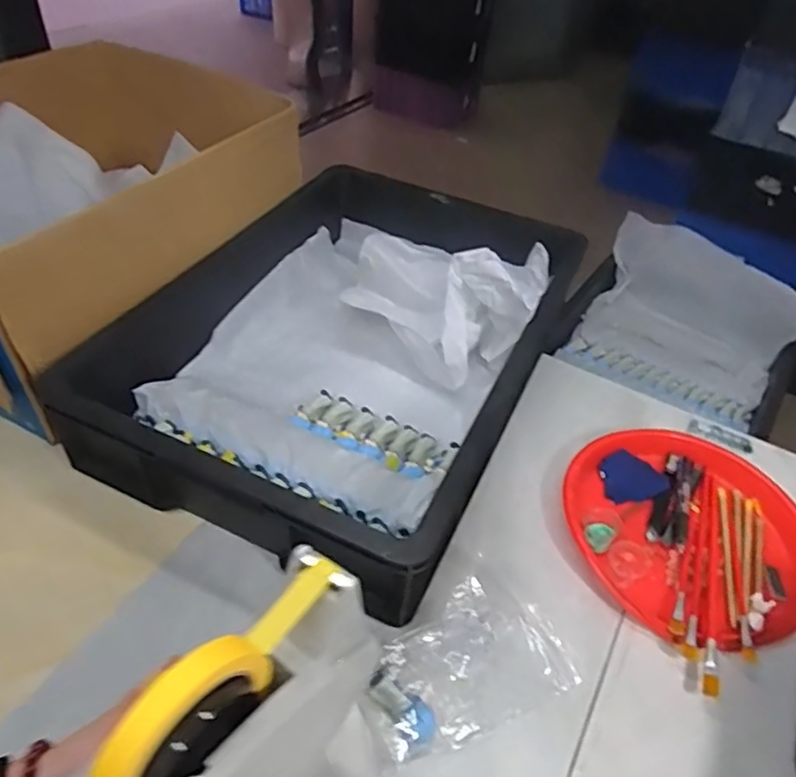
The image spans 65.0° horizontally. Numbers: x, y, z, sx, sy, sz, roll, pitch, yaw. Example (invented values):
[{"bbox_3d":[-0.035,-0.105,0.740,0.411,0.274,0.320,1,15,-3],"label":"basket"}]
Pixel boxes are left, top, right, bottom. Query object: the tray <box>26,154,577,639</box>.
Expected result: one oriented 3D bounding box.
[{"bbox_3d":[-0.044,-0.085,0.769,0.416,0.120,0.620,20,45,15],"label":"tray"}]

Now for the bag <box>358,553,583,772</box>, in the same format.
[{"bbox_3d":[0.053,0.230,0.536,0.181,0.029,0.116,-17,48,-22],"label":"bag"}]

